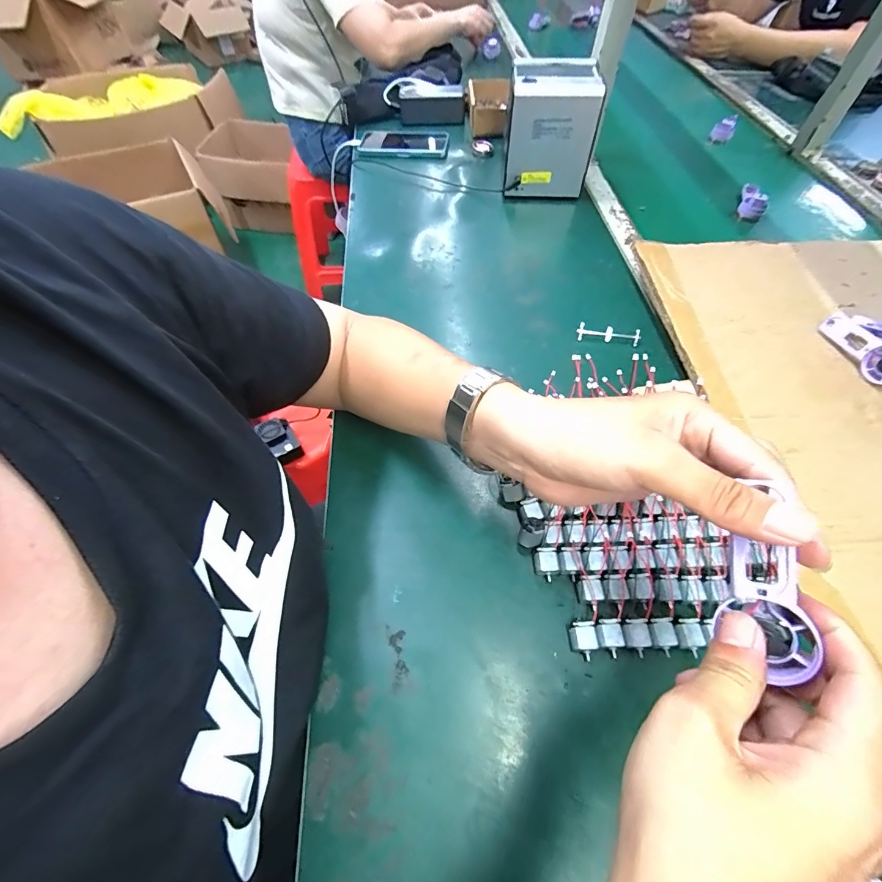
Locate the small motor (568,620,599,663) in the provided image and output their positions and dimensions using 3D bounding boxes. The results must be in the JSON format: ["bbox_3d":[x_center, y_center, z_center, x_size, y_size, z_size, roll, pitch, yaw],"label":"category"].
[{"bbox_3d":[0.109,0.153,0.314,0.020,0.013,0.026,-5,57,-4],"label":"small motor"}]

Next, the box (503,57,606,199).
[{"bbox_3d":[0.167,-0.468,0.637,0.129,0.155,0.113,12,58,7],"label":"box"}]

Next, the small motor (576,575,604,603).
[{"bbox_3d":[0.120,0.121,0.335,0.018,0.014,0.022,-2,57,-2],"label":"small motor"}]

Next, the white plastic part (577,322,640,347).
[{"bbox_3d":[0.200,-0.128,0.487,0.071,0.011,0.019,7,57,4],"label":"white plastic part"}]

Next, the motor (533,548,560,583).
[{"bbox_3d":[0.088,0.104,0.347,0.020,0.019,0.024,0,57,0],"label":"motor"}]

